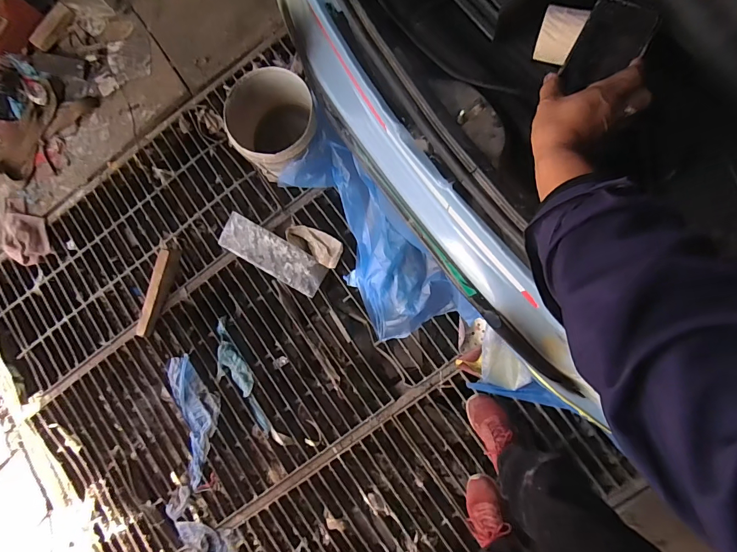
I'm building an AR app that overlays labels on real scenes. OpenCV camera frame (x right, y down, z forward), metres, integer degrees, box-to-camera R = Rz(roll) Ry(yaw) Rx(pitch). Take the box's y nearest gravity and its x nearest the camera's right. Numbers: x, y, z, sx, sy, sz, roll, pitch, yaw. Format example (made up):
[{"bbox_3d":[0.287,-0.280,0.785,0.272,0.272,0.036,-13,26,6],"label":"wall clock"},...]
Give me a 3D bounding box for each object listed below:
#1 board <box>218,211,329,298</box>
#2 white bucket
[{"bbox_3d":[-0.324,-0.072,1.348,0.382,0.022,0.125,30,91,9],"label":"board"},{"bbox_3d":[-0.276,-0.445,1.239,0.256,0.221,0.277,-1,86,8],"label":"white bucket"}]

